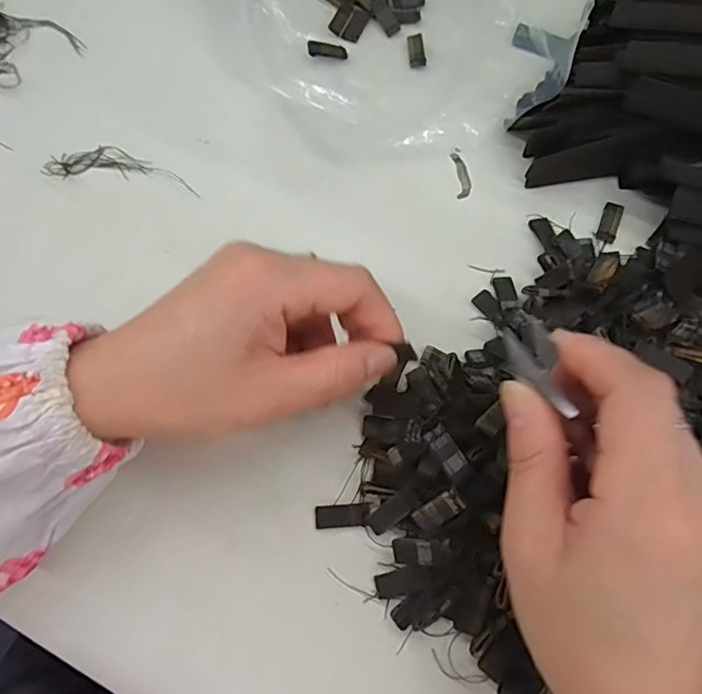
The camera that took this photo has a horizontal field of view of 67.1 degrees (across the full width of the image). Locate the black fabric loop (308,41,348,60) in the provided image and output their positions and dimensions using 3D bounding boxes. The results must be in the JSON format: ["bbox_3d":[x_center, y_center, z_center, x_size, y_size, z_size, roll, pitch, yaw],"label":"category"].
[{"bbox_3d":[-0.014,-0.183,0.326,0.025,0.004,0.009,2,69,-13],"label":"black fabric loop"}]

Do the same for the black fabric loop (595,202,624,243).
[{"bbox_3d":[0.142,-0.068,0.289,0.011,0.004,0.028,25,71,8],"label":"black fabric loop"}]

